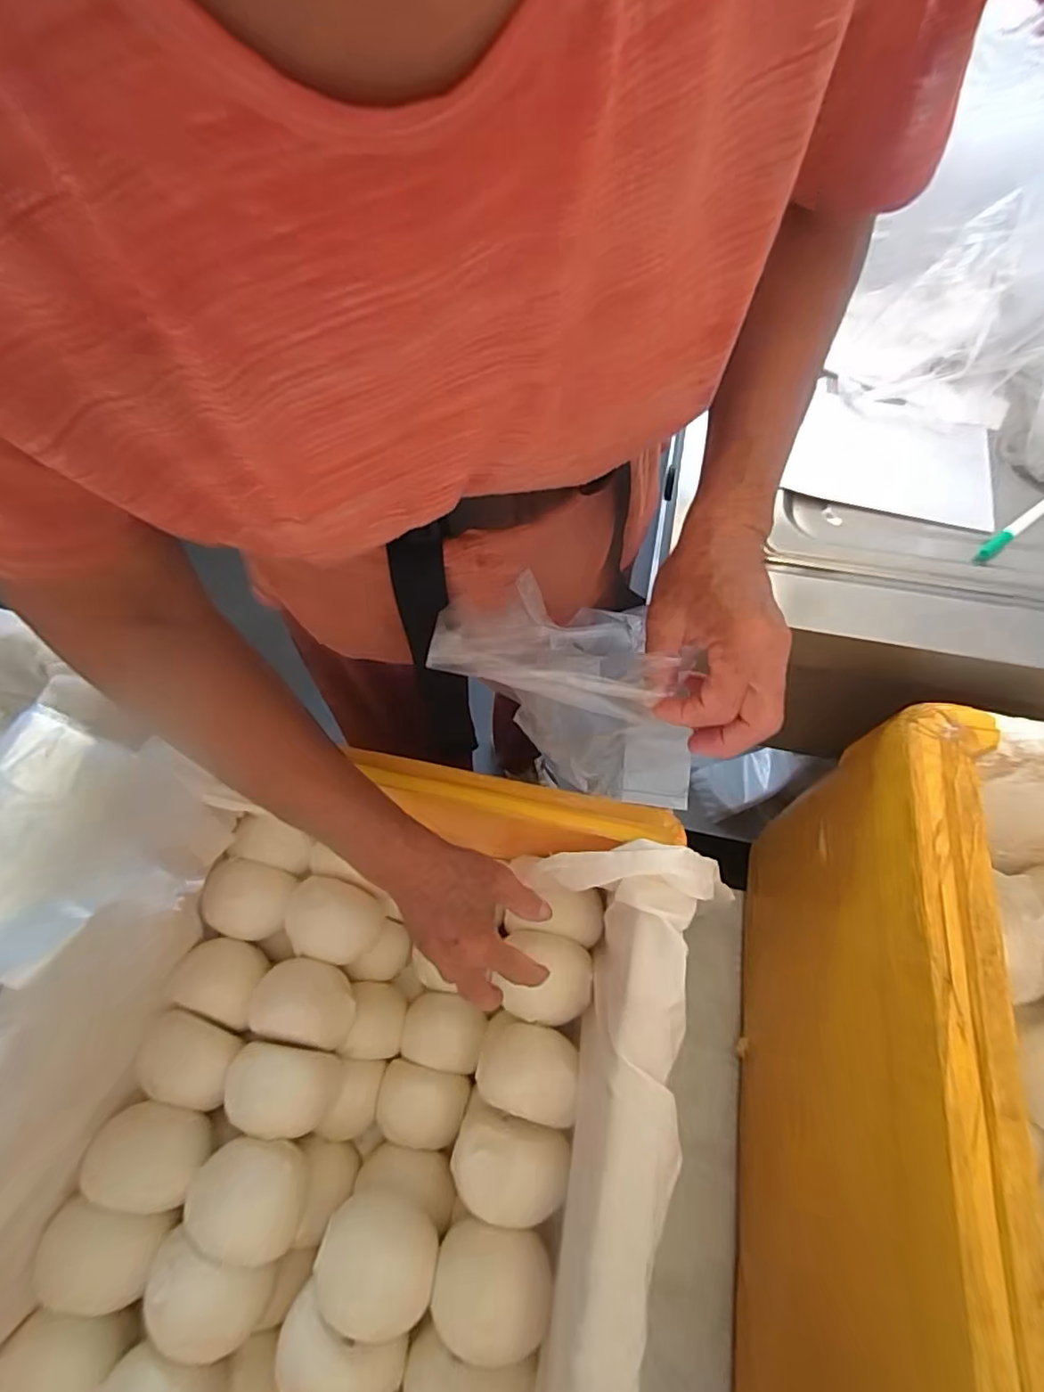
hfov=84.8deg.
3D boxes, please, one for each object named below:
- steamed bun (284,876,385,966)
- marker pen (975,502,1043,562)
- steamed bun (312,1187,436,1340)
[{"bbox_3d":[-0.180,0.207,0.531,0.093,0.051,0.071,7,63,4],"label":"steamed bun"},{"bbox_3d":[0.435,-0.157,0.476,0.167,0.010,0.012,-33,67,-15],"label":"marker pen"},{"bbox_3d":[-0.110,0.428,0.433,0.090,0.053,0.070,9,64,6],"label":"steamed bun"}]

